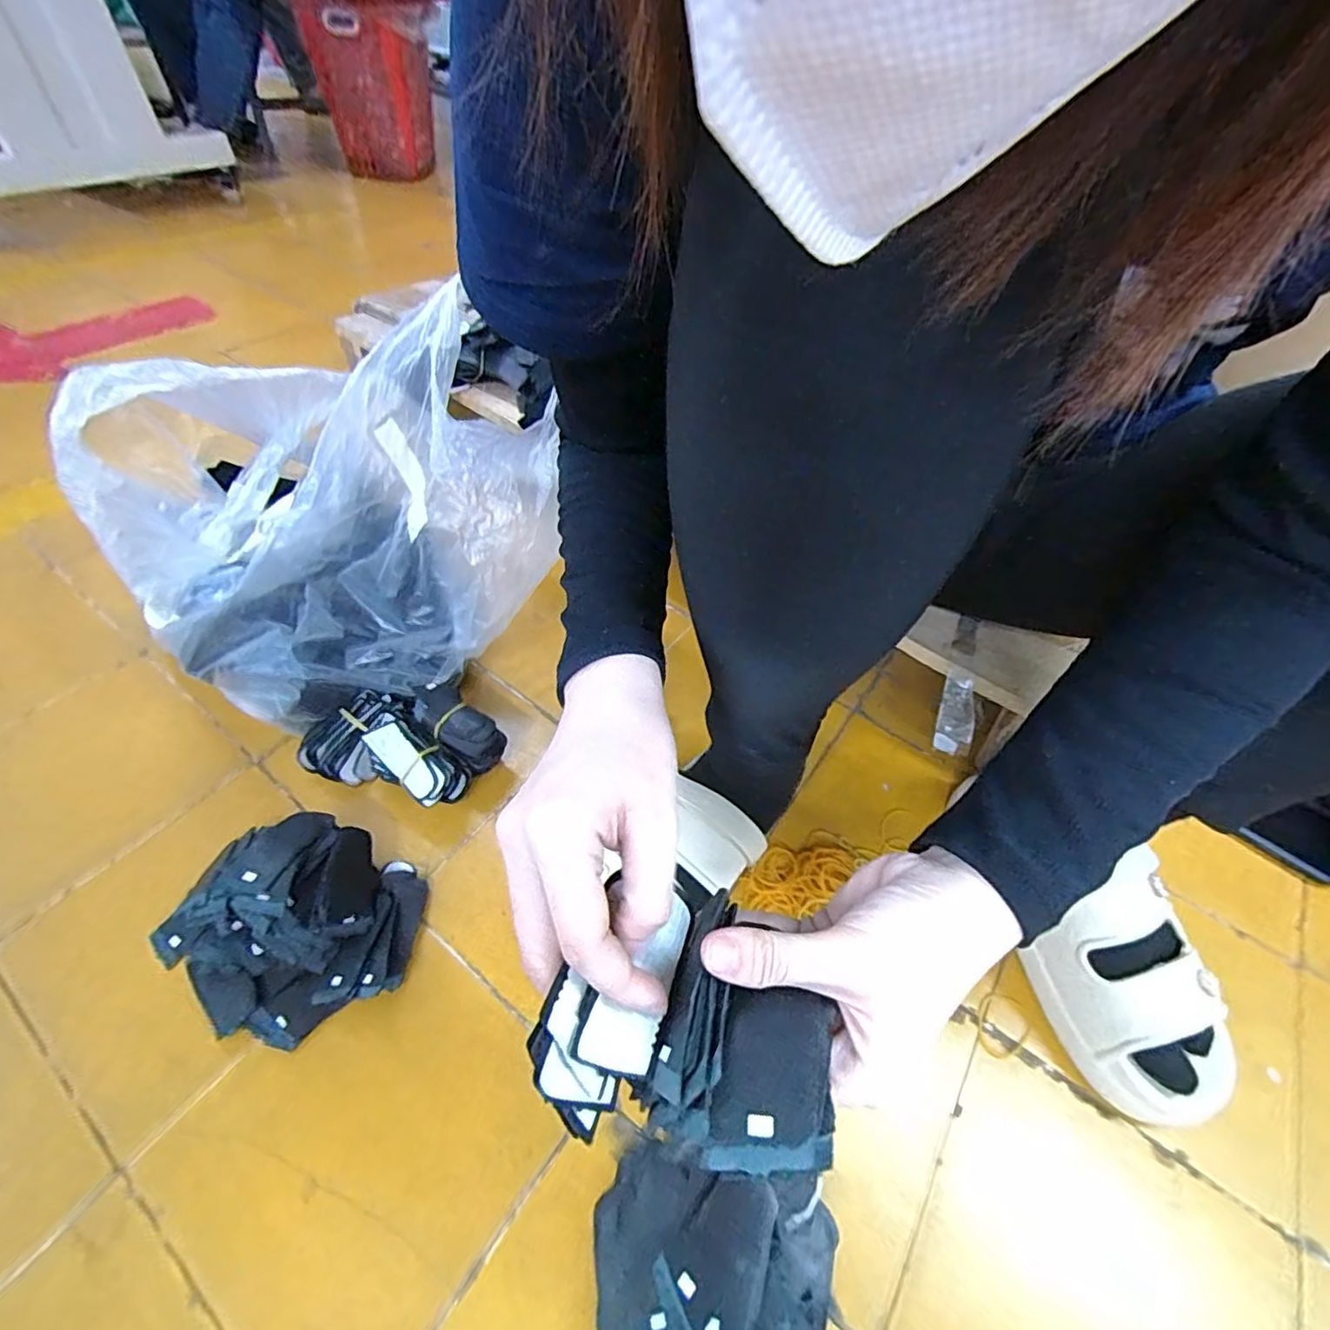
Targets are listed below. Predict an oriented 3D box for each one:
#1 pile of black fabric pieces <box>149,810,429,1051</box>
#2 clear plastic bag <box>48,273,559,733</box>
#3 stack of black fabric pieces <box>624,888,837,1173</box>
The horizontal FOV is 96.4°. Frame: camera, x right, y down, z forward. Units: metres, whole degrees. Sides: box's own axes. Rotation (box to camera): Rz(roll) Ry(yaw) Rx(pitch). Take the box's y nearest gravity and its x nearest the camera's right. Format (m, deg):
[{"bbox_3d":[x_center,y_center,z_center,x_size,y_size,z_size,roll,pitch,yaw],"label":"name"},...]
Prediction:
[{"bbox_3d":[-0.273,0.177,0.429,0.179,0.069,0.142,24,52,16],"label":"pile of black fabric pieces"},{"bbox_3d":[-0.276,-0.123,0.522,0.220,0.239,0.321,37,57,25],"label":"clear plastic bag"},{"bbox_3d":[0.030,0.131,0.215,0.064,0.028,0.078,21,51,14],"label":"stack of black fabric pieces"}]

